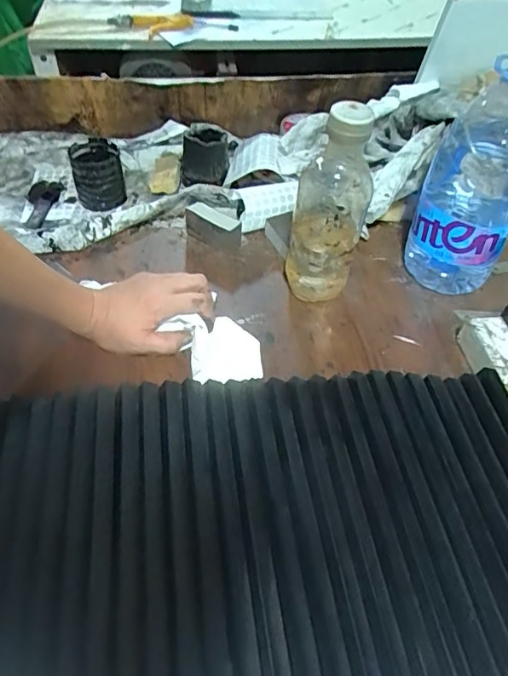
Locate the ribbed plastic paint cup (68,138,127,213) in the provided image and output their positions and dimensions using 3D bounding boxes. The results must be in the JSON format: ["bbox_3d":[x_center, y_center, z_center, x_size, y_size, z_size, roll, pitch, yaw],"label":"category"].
[{"bbox_3d":[-0.208,-0.218,0.685,0.063,0.076,0.069,-13,51,-13],"label":"ribbed plastic paint cup"}]

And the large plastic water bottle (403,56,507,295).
[{"bbox_3d":[0.225,-0.156,0.524,0.096,0.245,0.080,18,51,13],"label":"large plastic water bottle"}]

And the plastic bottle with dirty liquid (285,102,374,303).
[{"bbox_3d":[0.076,-0.130,0.521,0.074,0.210,0.075,10,51,6],"label":"plastic bottle with dirty liquid"}]

